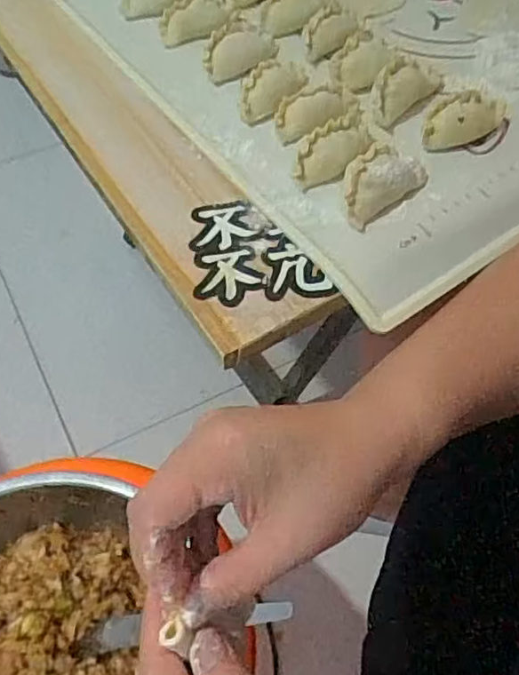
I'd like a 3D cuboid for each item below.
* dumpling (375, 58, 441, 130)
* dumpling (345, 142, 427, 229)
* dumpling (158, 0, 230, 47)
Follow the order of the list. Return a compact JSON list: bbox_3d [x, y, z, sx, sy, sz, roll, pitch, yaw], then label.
[{"bbox_3d":[0.092,-0.160,0.405,0.029,0.023,0.062,34,62,17],"label":"dumpling"},{"bbox_3d":[0.068,-0.089,0.356,0.058,0.022,0.028,-32,65,-21],"label":"dumpling"},{"bbox_3d":[-0.045,-0.225,0.447,0.053,0.020,0.019,-24,62,-17],"label":"dumpling"}]

